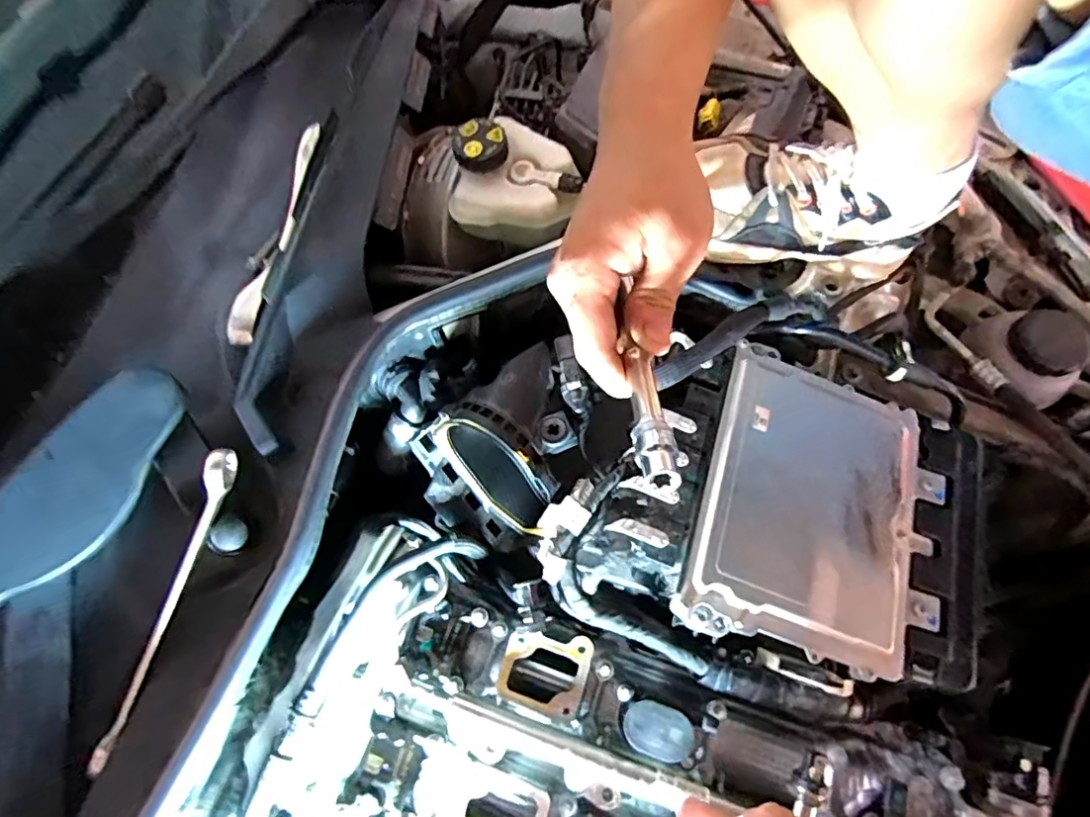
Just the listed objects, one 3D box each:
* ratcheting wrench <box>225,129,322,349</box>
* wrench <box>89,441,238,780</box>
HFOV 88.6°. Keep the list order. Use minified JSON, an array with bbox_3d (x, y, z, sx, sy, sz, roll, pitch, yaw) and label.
[{"bbox_3d":[-0.205,-0.145,0.435,0.027,0.014,0.205,8,69,5],"label":"ratcheting wrench"},{"bbox_3d":[-0.238,0.125,0.351,0.013,0.021,0.210,23,90,11],"label":"wrench"}]

